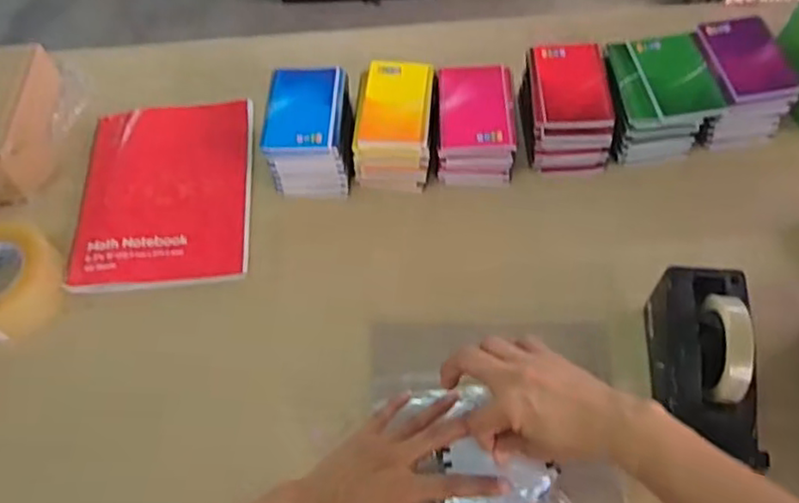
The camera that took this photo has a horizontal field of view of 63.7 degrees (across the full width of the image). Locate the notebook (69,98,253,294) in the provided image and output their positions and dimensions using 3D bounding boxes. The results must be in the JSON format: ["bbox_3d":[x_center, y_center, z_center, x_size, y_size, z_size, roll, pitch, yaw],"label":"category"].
[{"bbox_3d":[-0.300,-0.087,0.828,0.213,0.015,0.292,-7,59,0],"label":"notebook"}]

